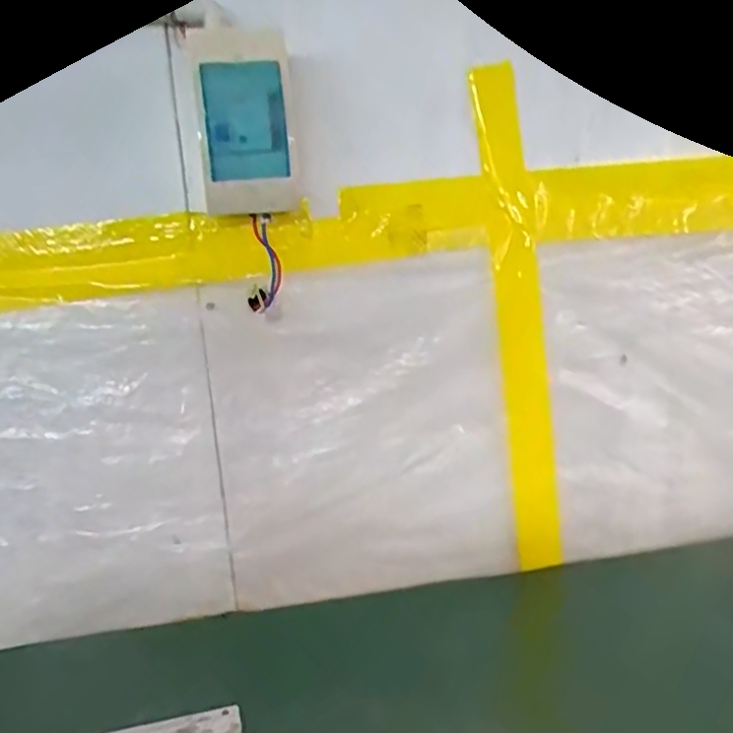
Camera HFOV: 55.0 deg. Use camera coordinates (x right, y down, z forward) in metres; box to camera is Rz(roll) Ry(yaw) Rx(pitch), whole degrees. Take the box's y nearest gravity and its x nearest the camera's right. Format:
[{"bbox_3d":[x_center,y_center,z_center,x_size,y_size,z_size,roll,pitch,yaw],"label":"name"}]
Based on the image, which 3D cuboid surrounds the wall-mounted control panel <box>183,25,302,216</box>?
[{"bbox_3d":[-0.091,-0.179,0.528,0.076,0.132,0.020,-14,23,-26],"label":"wall-mounted control panel"}]

